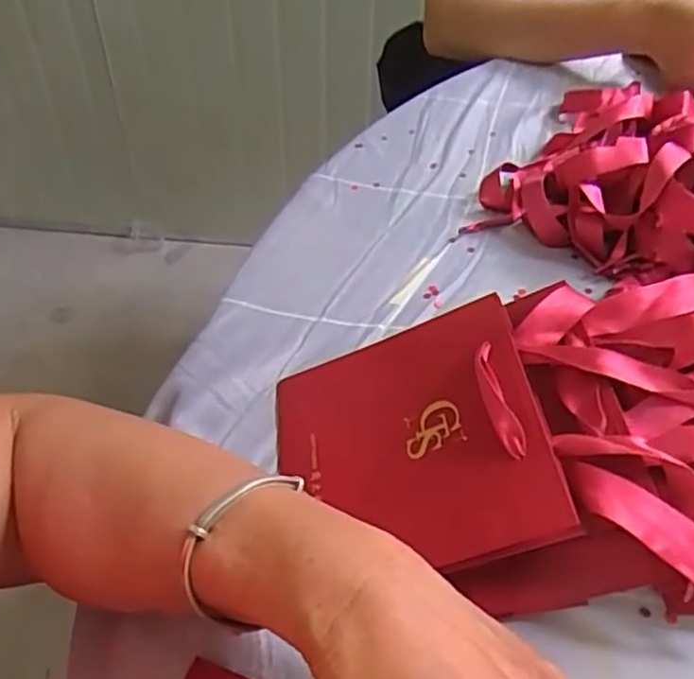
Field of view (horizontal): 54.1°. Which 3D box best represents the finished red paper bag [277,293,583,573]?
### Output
[{"bbox_3d":[0.025,0.049,0.338,0.136,0.013,0.140,-24,44,18],"label":"finished red paper bag"}]

